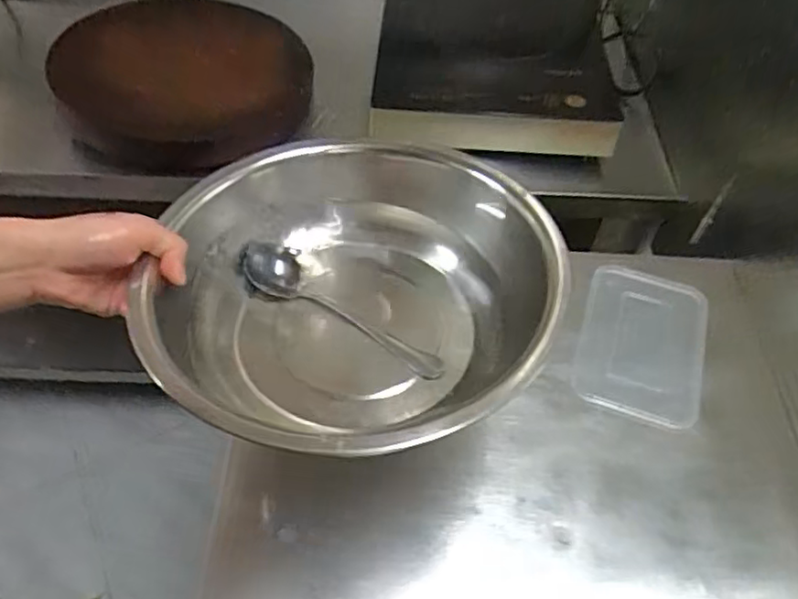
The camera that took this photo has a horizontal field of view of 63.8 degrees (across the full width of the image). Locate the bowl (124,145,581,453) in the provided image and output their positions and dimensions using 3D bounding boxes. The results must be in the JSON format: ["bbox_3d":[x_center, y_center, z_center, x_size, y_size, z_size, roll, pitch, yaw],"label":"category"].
[{"bbox_3d":[-0.033,-0.019,0.453,0.270,0.096,0.224,10,53,7],"label":"bowl"}]

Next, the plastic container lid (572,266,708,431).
[{"bbox_3d":[0.237,0.038,0.622,0.115,0.005,0.171,17,54,12],"label":"plastic container lid"}]

